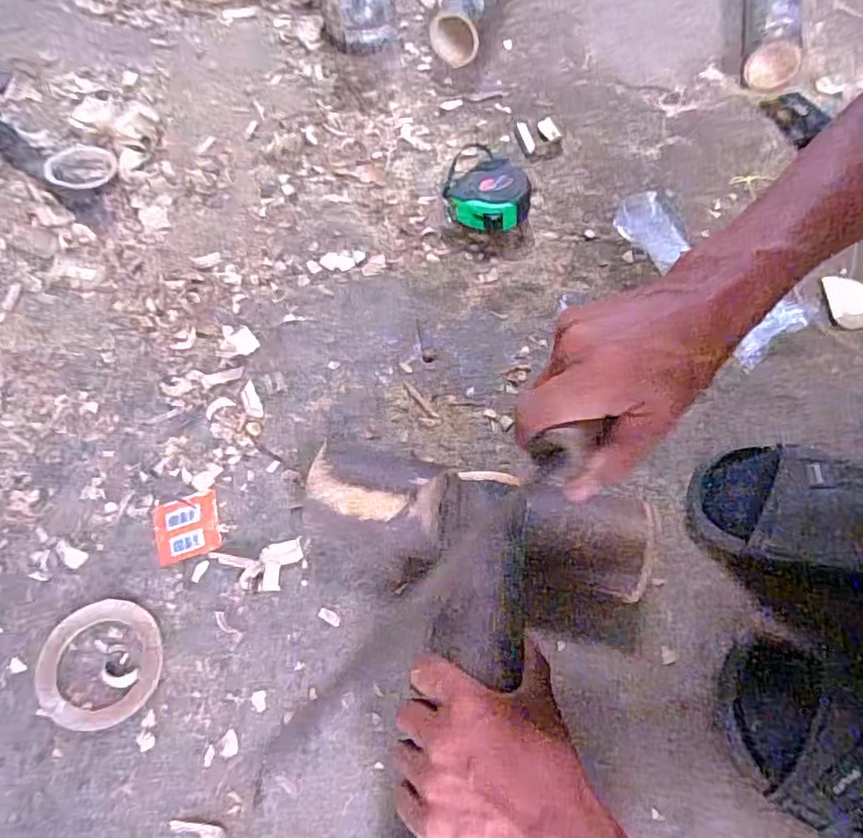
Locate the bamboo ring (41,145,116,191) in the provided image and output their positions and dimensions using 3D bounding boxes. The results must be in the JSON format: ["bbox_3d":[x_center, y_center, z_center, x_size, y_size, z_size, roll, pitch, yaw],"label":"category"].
[{"bbox_3d":[-0.414,-0.300,0.694,0.076,0.015,0.080,-33,69,-14],"label":"bamboo ring"}]

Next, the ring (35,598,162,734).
[{"bbox_3d":[-0.260,0.191,0.464,0.094,0.004,0.093,-8,65,-4],"label":"ring"}]

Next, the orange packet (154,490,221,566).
[{"bbox_3d":[-0.216,0.095,0.521,0.054,0.004,0.057,-16,66,-8],"label":"orange packet"}]

